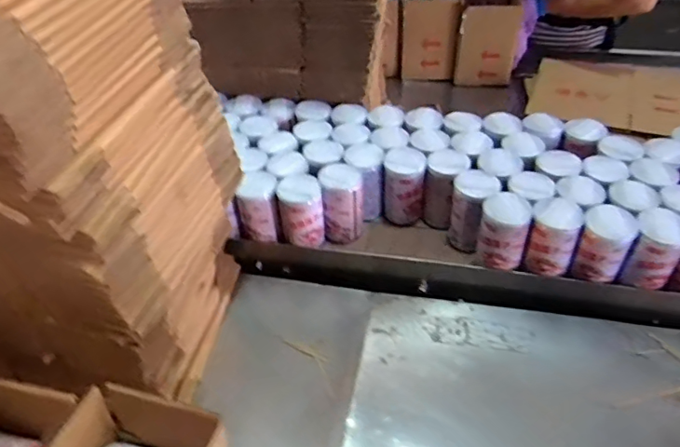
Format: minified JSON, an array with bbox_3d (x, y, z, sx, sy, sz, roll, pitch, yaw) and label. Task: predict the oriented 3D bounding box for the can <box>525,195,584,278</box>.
[{"bbox_3d":[0.298,0.020,0.750,0.067,0.092,0.062,14,45,17],"label":"can"}]

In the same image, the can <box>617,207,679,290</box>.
[{"bbox_3d":[0.418,0.036,0.712,0.060,0.099,0.060,-1,43,1],"label":"can"}]

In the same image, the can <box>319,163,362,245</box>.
[{"bbox_3d":[0.004,-0.031,0.849,0.061,0.111,0.064,-1,43,1],"label":"can"}]

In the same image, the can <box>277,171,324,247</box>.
[{"bbox_3d":[-0.058,-0.021,0.830,0.065,0.090,0.073,-7,43,-5],"label":"can"}]

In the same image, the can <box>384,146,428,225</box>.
[{"bbox_3d":[0.105,-0.058,0.879,0.066,0.110,0.073,3,43,6],"label":"can"}]

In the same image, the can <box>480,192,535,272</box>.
[{"bbox_3d":[0.226,0.011,0.738,0.063,0.091,0.064,-1,43,1],"label":"can"}]

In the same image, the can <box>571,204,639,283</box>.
[{"bbox_3d":[0.360,0.031,0.730,0.069,0.097,0.055,27,50,28],"label":"can"}]

